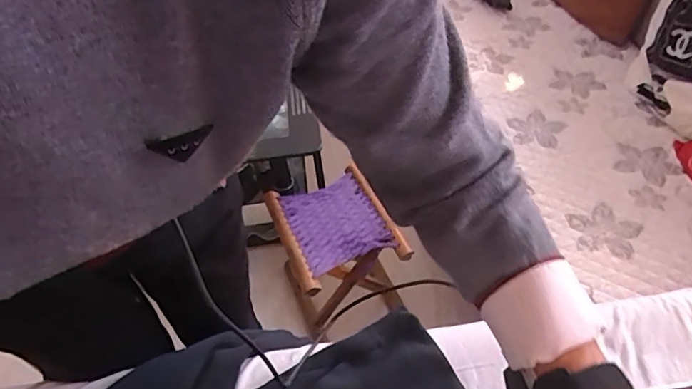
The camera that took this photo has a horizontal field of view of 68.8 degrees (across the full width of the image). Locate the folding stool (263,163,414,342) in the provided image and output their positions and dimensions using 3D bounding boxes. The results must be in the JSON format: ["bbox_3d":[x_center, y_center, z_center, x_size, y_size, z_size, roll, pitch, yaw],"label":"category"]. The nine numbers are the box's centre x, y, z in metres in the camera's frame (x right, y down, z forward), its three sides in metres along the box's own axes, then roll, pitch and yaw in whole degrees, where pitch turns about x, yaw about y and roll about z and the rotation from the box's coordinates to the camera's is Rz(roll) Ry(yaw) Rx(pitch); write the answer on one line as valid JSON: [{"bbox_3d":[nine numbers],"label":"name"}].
[{"bbox_3d":[-0.036,0.154,1.286,0.235,0.314,0.345,-19,48,-13],"label":"folding stool"}]

